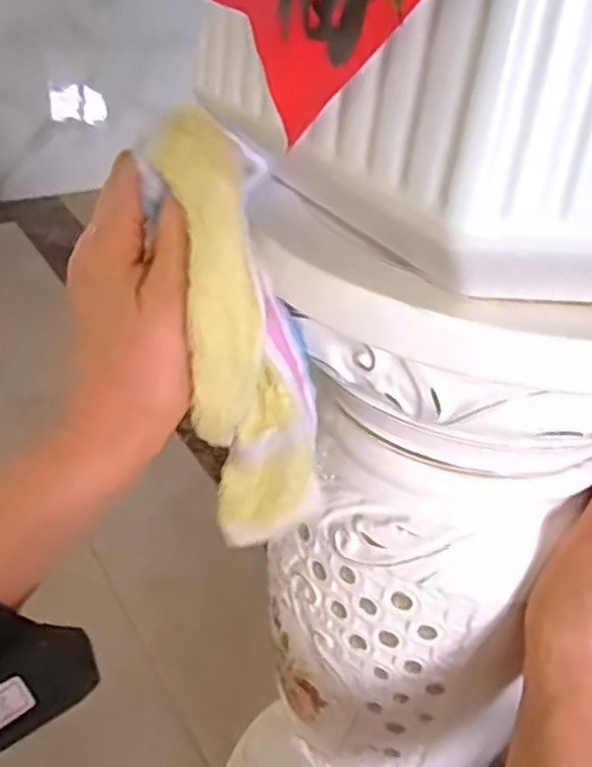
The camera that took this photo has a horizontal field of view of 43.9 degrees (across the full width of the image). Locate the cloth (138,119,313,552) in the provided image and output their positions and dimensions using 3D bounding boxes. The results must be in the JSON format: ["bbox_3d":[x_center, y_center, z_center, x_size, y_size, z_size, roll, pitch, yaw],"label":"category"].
[{"bbox_3d":[-0.028,-0.015,0.313,0.051,0.186,0.046,11,31,39],"label":"cloth"}]

